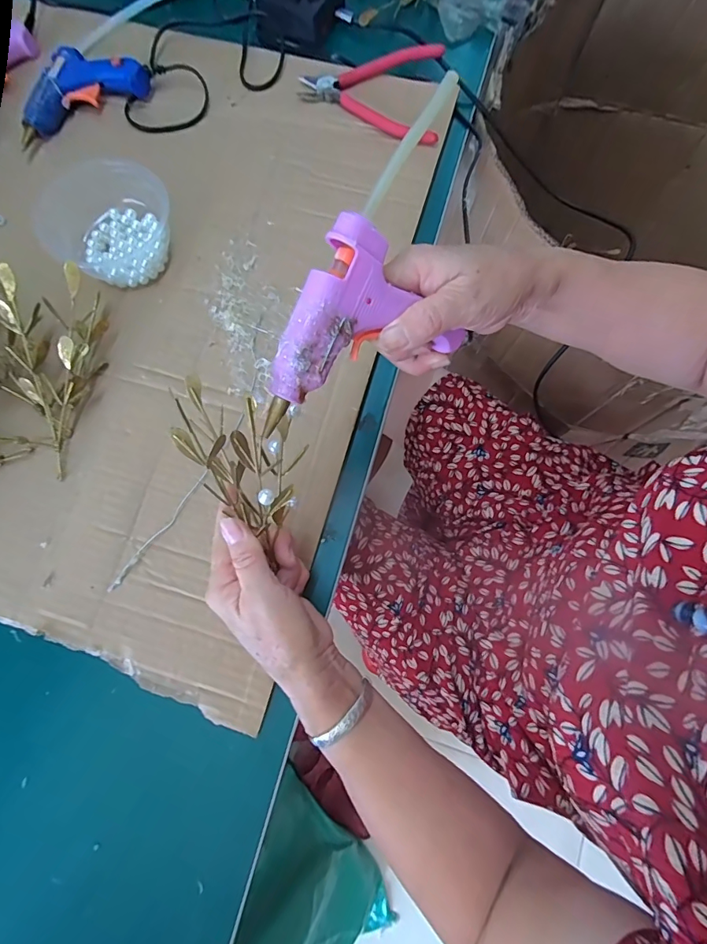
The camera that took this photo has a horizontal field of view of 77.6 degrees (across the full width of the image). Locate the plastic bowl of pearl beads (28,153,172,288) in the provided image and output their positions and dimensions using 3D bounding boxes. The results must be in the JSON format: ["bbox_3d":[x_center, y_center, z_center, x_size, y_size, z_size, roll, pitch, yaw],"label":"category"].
[{"bbox_3d":[-0.231,-0.230,0.405,0.112,0.044,0.094,14,78,3],"label":"plastic bowl of pearl beads"}]

